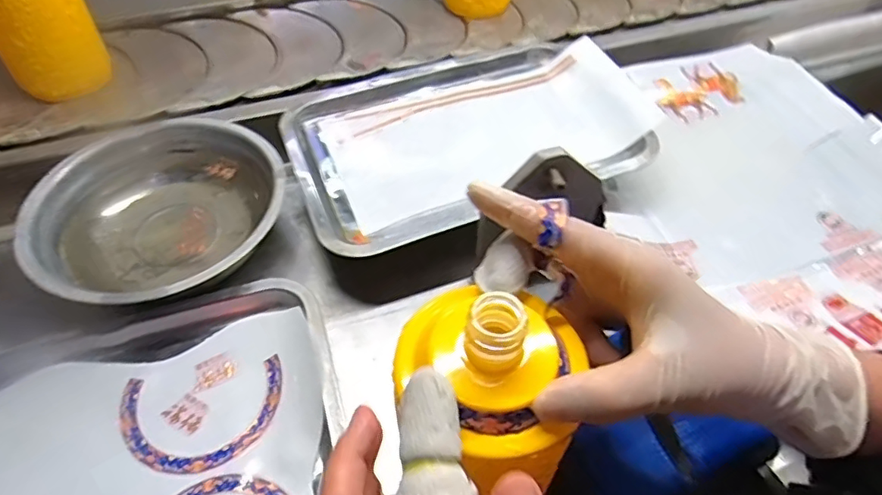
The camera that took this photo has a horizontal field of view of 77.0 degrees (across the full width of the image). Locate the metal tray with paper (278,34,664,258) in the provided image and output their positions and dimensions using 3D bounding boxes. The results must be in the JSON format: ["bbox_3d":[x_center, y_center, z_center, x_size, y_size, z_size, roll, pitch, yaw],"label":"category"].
[{"bbox_3d":[0.024,-0.113,0.515,0.318,0.030,0.224,-18,51,-7],"label":"metal tray with paper"}]

